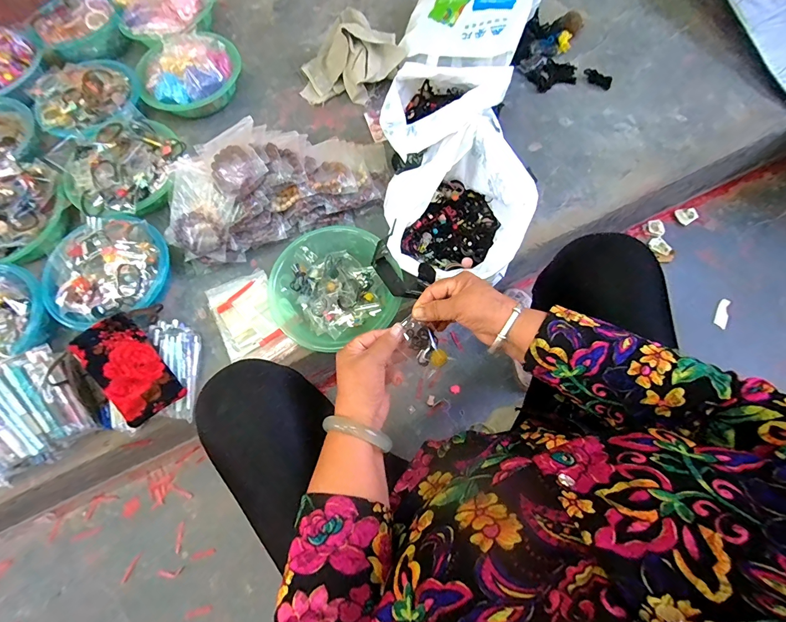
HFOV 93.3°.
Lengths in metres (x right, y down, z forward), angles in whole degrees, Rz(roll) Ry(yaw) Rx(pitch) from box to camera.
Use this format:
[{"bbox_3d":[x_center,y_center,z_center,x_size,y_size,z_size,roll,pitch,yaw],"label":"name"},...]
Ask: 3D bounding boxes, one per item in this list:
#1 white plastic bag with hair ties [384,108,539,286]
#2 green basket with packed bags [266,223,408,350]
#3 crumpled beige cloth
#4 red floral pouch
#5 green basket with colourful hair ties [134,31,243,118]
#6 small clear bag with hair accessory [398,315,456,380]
[{"bbox_3d":[0.104,-0.185,0.653,0.231,0.161,0.297,-2,70,2],"label":"white plastic bag with hair ties"},{"bbox_3d":[-0.112,-0.048,0.686,0.224,0.068,0.227,-1,70,2],"label":"green basket with packed bags"},{"bbox_3d":[-0.098,-0.593,0.869,0.234,0.107,0.178,1,70,3],"label":"crumpled beige cloth"},{"bbox_3d":[-0.435,0.094,0.612,0.093,0.016,0.173,-40,89,-31],"label":"red floral pouch"},{"bbox_3d":[-0.470,-0.543,0.871,0.191,0.114,0.202,-1,70,2],"label":"green basket with colourful hair ties"},{"bbox_3d":[0.033,0.042,0.435,0.040,0.017,0.069,-43,87,-3],"label":"small clear bag with hair accessory"}]

